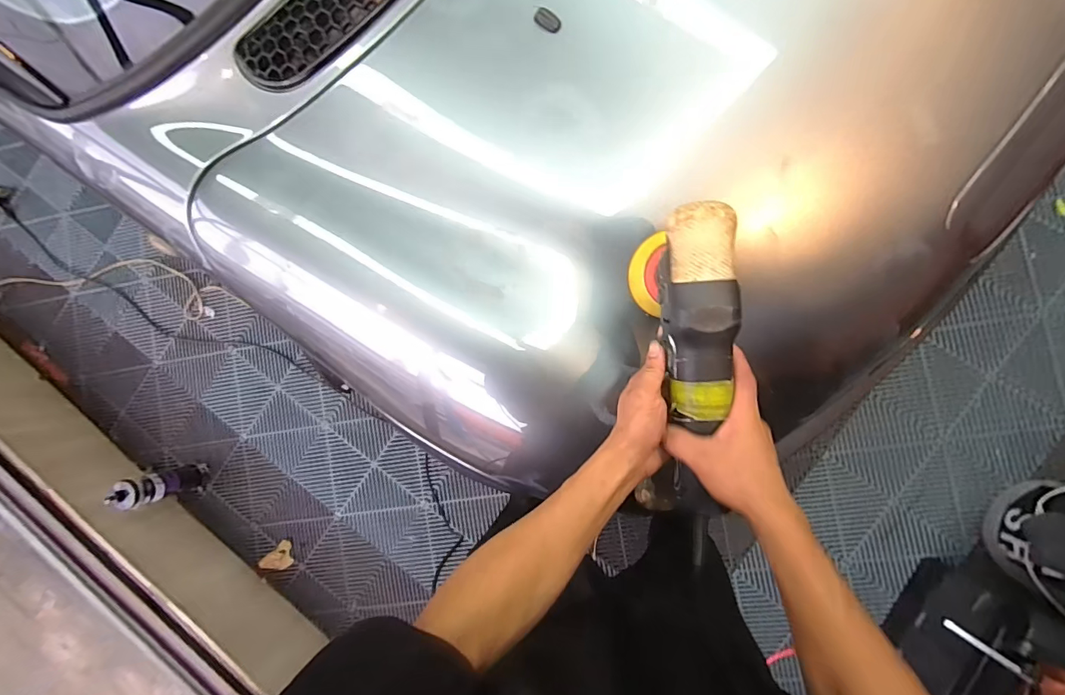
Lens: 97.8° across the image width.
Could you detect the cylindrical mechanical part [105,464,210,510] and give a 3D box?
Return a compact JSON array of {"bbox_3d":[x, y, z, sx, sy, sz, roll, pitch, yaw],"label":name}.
[{"bbox_3d":[-1.076,0.400,1.347,0.091,0.231,0.095,0,89,7],"label":"cylindrical mechanical part"}]

